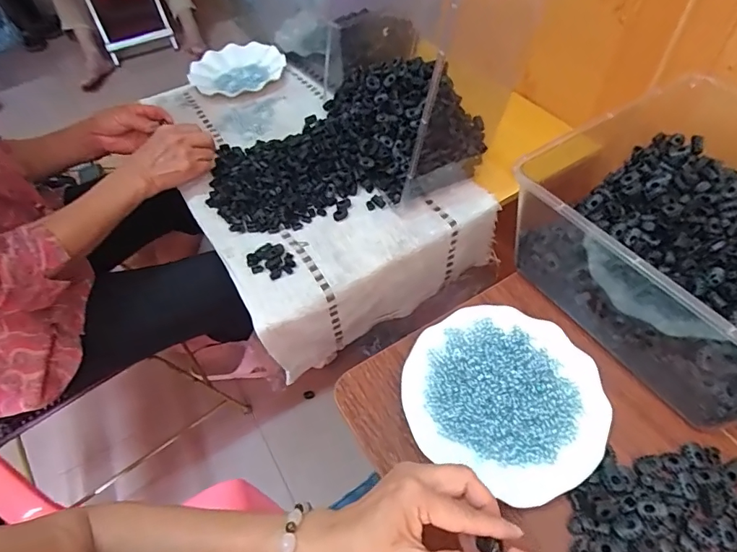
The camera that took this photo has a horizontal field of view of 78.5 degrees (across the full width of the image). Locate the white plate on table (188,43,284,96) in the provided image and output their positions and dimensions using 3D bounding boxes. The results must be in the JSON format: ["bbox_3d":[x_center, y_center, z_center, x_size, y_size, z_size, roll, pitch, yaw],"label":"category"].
[{"bbox_3d":[-0.260,-0.412,0.903,0.189,0.031,0.163,-17,53,-8],"label":"white plate on table"}]

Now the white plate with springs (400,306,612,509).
[{"bbox_3d":[0.129,0.110,0.434,0.183,0.015,0.171,-2,53,3],"label":"white plate with springs"}]

